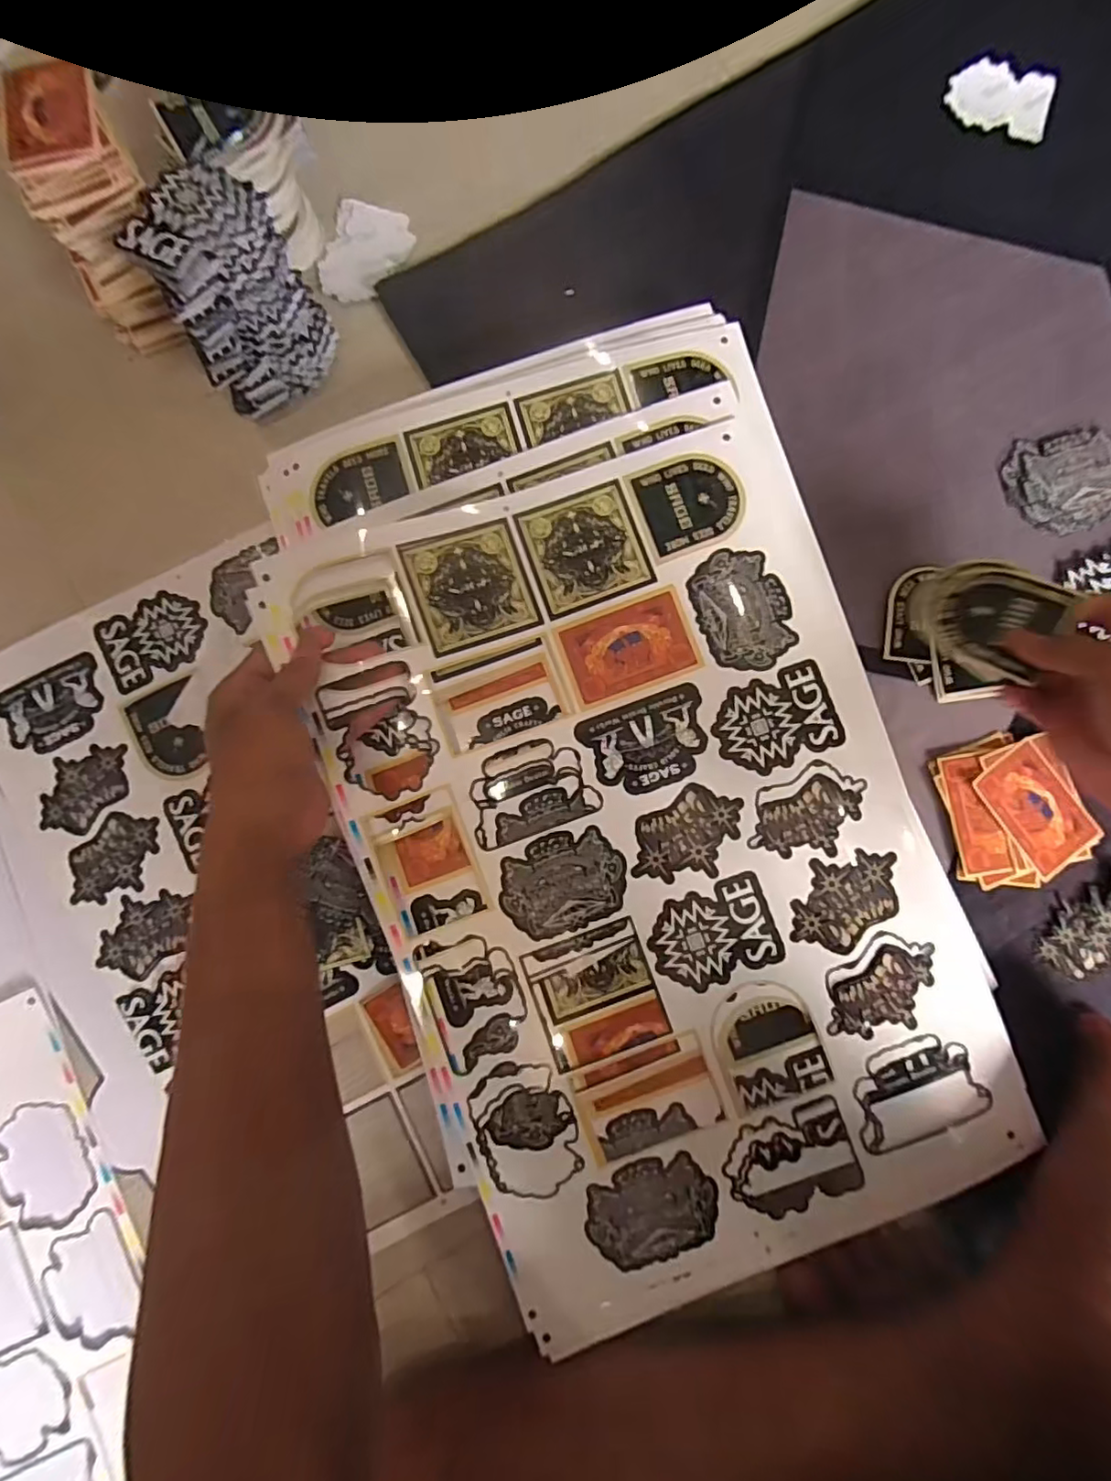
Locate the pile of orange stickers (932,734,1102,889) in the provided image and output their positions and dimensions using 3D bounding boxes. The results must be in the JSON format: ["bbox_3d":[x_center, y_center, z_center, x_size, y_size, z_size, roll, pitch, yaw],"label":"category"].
[{"bbox_3d":[0.306,0.046,0.400,0.090,0.004,0.096,-21,85,0],"label":"pile of orange stickers"}]

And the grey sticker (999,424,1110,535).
[{"bbox_3d":[0.359,-0.183,0.419,0.082,0.004,0.072,-13,85,1],"label":"grey sticker"}]

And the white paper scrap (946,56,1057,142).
[{"bbox_3d":[0.331,-0.477,0.445,0.073,0.008,0.046,14,86,3],"label":"white paper scrap"}]

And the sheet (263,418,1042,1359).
[{"bbox_3d":[0.058,0.074,0.361,0.319,0.035,0.485,-19,85,0],"label":"sheet"}]

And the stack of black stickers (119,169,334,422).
[{"bbox_3d":[-0.207,-0.292,0.396,0.085,0.099,0.083,-26,85,0],"label":"stack of black stickers"}]

